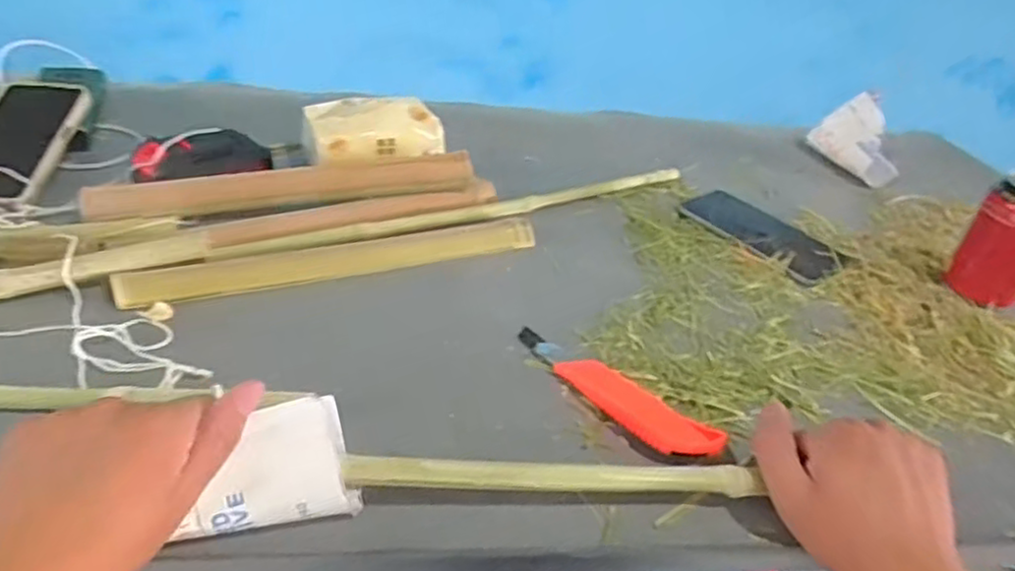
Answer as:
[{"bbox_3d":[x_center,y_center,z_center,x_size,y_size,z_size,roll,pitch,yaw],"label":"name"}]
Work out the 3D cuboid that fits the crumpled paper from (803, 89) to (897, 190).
[{"bbox_3d":[0.442,-0.183,0.858,0.071,0.074,0.107,-12,41,-25],"label":"crumpled paper"}]

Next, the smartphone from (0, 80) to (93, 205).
[{"bbox_3d":[-0.453,-0.138,0.640,0.092,0.014,0.171,4,50,-4],"label":"smartphone"}]

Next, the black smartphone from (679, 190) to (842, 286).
[{"bbox_3d":[0.255,-0.054,0.688,0.074,0.013,0.158,-21,45,-34],"label":"black smartphone"}]

